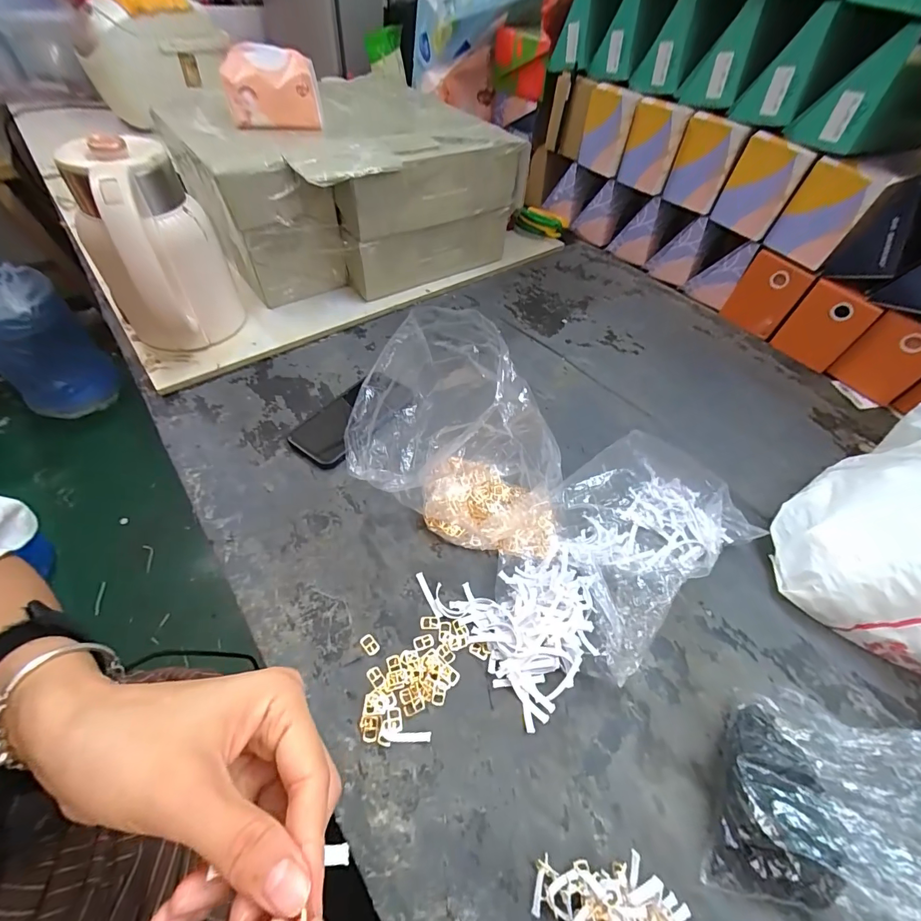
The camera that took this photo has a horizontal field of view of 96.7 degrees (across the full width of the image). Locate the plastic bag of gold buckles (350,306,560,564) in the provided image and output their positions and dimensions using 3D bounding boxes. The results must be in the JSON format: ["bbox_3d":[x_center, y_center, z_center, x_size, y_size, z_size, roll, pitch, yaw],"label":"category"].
[{"bbox_3d":[0.006,-0.007,0.384,0.195,0.223,0.110,0,52,-4],"label":"plastic bag of gold buckles"}]

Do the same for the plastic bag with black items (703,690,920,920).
[{"bbox_3d":[0.317,0.259,0.285,0.233,0.095,0.142,18,53,10],"label":"plastic bag with black items"}]

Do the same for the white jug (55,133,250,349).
[{"bbox_3d":[-0.379,-0.245,0.534,0.140,0.231,0.152,-31,60,-25],"label":"white jug"}]

